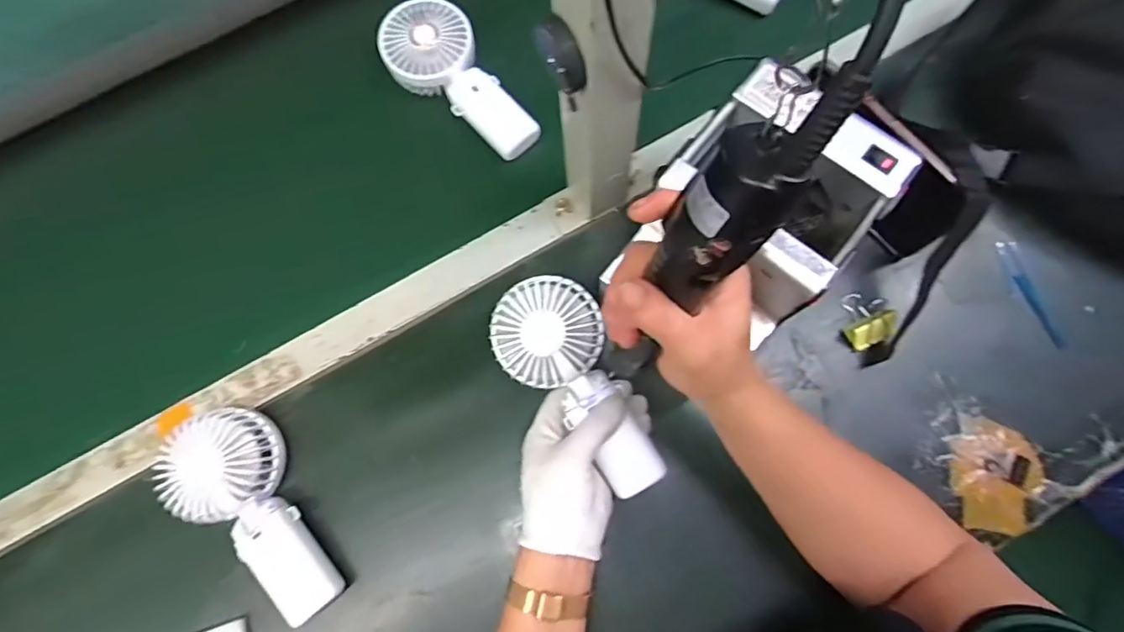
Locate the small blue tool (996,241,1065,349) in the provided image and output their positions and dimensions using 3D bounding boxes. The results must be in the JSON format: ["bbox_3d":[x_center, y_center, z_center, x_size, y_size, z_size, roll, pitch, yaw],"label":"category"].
[{"bbox_3d":[0.411,-0.020,0.475,0.019,0.004,0.101,-18,75,-4],"label":"small blue tool"}]

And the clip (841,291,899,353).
[{"bbox_3d":[0.262,0.001,0.465,0.038,0.030,0.047,-24,75,-5],"label":"clip"}]

